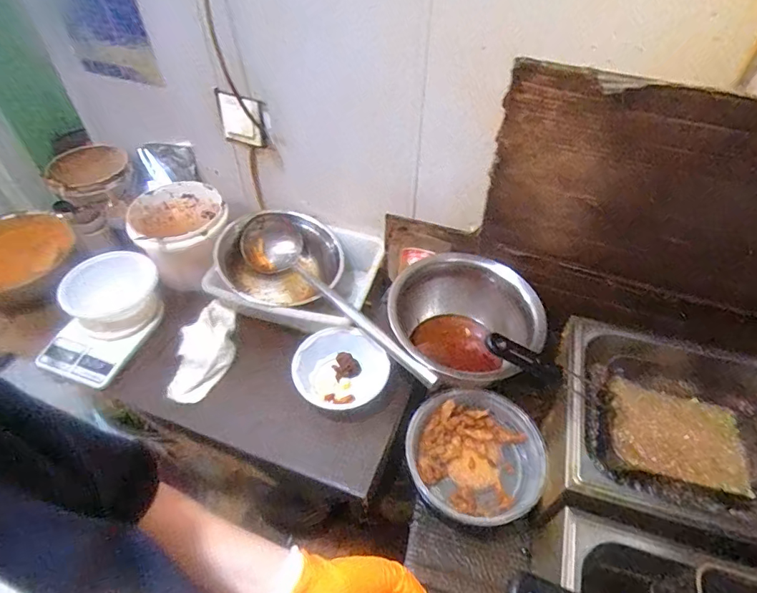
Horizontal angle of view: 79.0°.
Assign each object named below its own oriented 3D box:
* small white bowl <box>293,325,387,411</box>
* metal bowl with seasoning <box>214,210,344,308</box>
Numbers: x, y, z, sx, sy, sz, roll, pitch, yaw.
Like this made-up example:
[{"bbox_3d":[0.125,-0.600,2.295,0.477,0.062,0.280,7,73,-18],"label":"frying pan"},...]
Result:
[{"bbox_3d":[-0.070,0.132,0.820,0.142,0.067,0.144,1,49,-1],"label":"small white bowl"},{"bbox_3d":[-0.200,-0.066,0.950,0.251,0.108,0.241,1,49,-1],"label":"metal bowl with seasoning"}]

